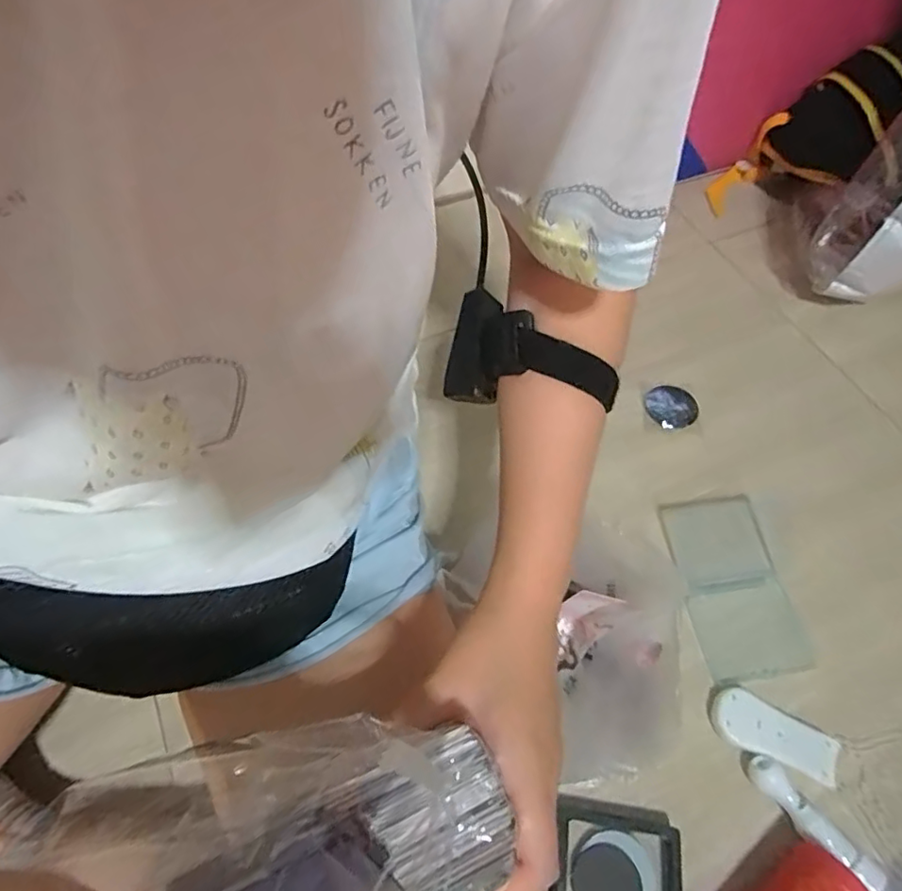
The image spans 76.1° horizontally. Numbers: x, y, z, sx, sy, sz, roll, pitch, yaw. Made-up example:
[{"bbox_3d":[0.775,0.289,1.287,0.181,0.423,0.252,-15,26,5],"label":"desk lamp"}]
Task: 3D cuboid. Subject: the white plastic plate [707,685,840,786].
[{"bbox_3d":[0.263,0.237,0.471,0.097,0.014,0.043,24,60,12],"label":"white plastic plate"}]

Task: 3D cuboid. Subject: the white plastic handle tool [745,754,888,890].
[{"bbox_3d":[0.273,0.286,0.438,0.024,0.021,0.104,-32,65,-20],"label":"white plastic handle tool"}]

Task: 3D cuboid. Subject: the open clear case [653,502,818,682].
[{"bbox_3d":[0.264,0.128,0.543,0.099,0.007,0.167,-4,59,-6],"label":"open clear case"}]

